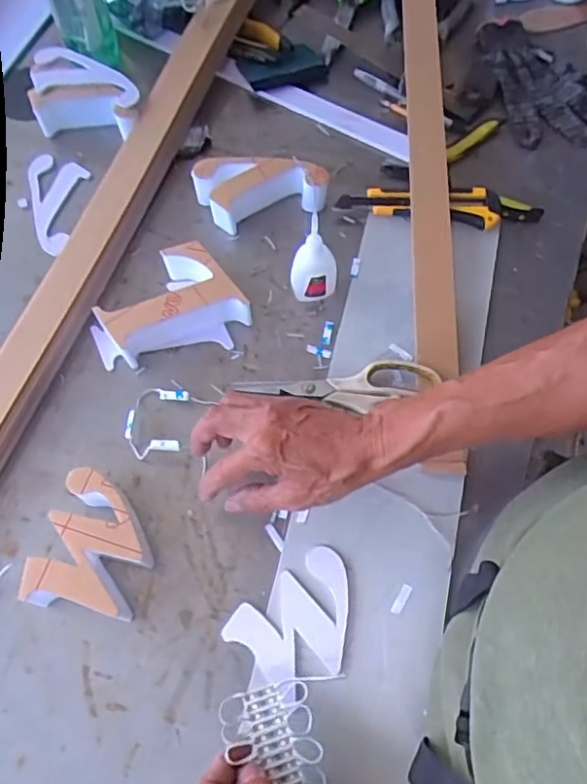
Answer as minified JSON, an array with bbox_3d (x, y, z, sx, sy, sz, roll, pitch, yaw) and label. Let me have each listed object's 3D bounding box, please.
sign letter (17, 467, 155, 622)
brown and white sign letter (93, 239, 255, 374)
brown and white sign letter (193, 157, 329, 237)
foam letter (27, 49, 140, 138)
[{"bbox_3d":[-0.159,0.124,0.492,0.080,0.047,0.107,11,67,6],"label":"sign letter"},{"bbox_3d":[-0.122,-0.085,0.581,0.151,0.047,0.096,-12,67,-4],"label":"brown and white sign letter"},{"bbox_3d":[-0.034,-0.214,0.634,0.132,0.048,0.060,-13,67,-4],"label":"brown and white sign letter"},{"bbox_3d":[-0.233,-0.333,0.680,0.125,0.051,0.083,8,67,5],"label":"foam letter"}]

